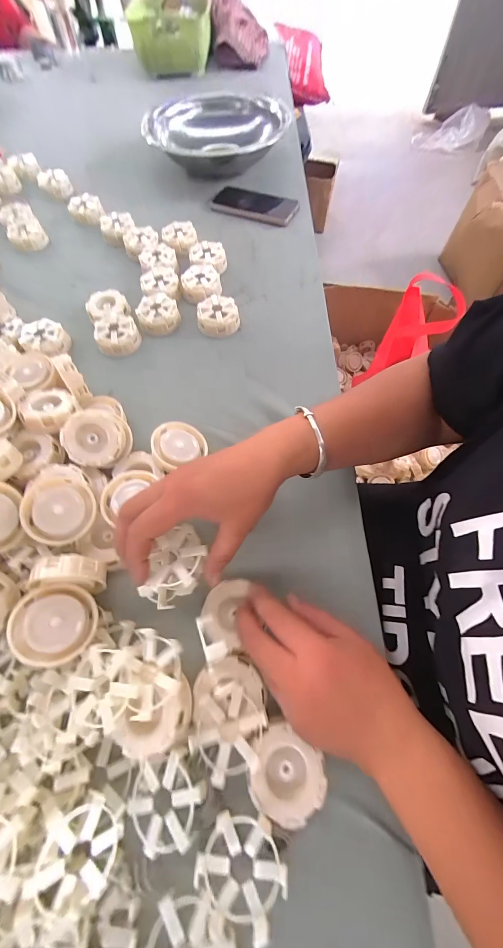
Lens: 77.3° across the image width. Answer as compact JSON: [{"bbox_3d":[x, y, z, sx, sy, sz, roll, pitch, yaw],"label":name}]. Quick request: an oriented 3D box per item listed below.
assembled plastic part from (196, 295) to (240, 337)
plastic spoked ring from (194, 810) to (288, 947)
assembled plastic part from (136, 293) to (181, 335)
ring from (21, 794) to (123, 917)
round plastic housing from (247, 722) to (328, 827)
[{"bbox_3d":[-0.050,-0.236,0.475,0.060,0.033,0.054,0,64,1],"label":"assembled plastic part"},{"bbox_3d":[-0.007,0.270,0.213,0.059,0.019,0.057,0,64,1],"label":"plastic spoked ring"},{"bbox_3d":[-0.141,-0.243,0.478,0.056,0.026,0.056,0,64,1],"label":"assembled plastic part"},{"bbox_3d":[-0.117,0.256,0.213,0.008,0.055,0.049,-27,48,37],"label":"ring"},{"bbox_3d":[0.025,0.233,0.245,0.056,0.017,0.051,0,64,1],"label":"round plastic housing"}]

